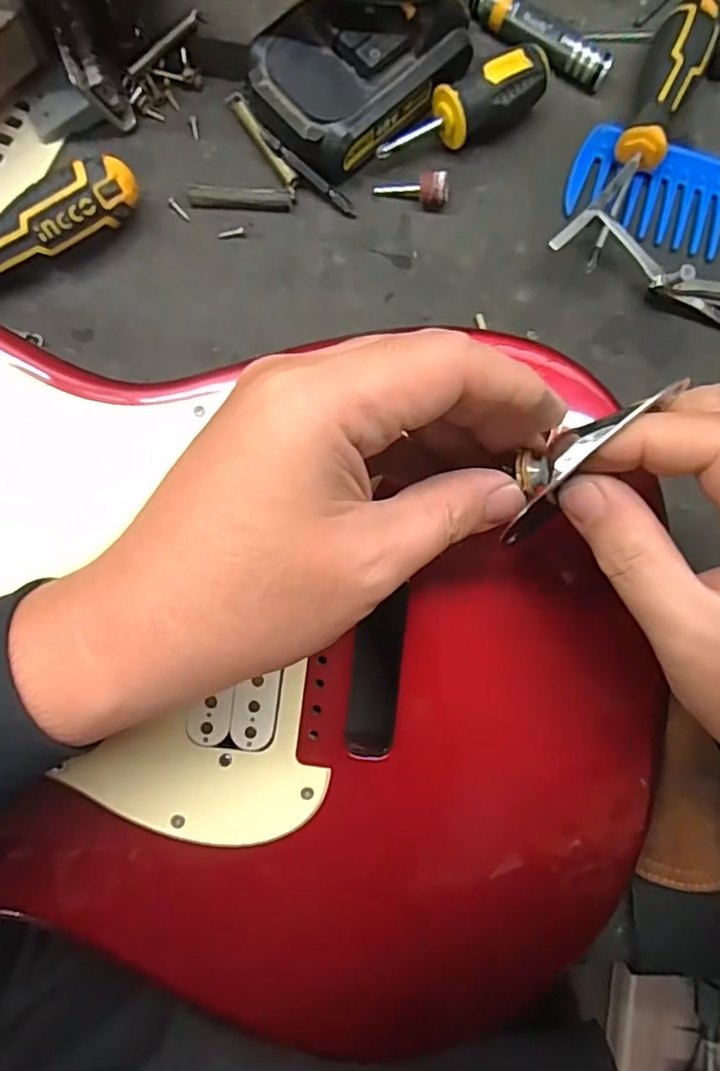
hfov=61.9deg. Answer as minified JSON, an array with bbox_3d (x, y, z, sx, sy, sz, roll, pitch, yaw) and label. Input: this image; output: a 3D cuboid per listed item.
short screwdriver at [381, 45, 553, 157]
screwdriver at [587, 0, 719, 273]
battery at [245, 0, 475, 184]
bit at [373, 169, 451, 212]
[{"bbox_3d":[0.054,-0.222,0.320,0.096,0.031,0.025,-27,85,-6],"label":"short screwdriver"},{"bbox_3d":[0.154,-0.214,0.324,0.028,0.030,0.162,21,83,0],"label":"screwdriver"},{"bbox_3d":[-0.001,-0.246,0.311,0.115,0.044,0.076,-38,87,-6],"label":"battery"},{"bbox_3d":[0.028,-0.187,0.321,0.040,0.017,0.013,10,83,-2],"label":"bit"}]

